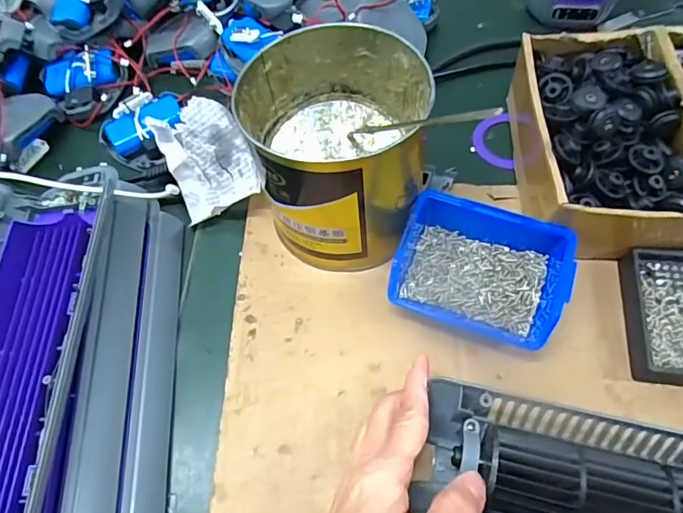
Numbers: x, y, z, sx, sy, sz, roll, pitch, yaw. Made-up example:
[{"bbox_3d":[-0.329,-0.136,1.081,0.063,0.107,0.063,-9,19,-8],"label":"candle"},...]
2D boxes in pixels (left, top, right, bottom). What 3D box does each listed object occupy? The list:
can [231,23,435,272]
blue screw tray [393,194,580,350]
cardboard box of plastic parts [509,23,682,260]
[{"bbox_3d":[-0.003,-0.072,0.355,0.118,0.118,0.124,-2,63,3],"label":"can"},{"bbox_3d":[0.095,0.010,0.346,0.113,0.046,0.085,17,65,12],"label":"blue screw tray"},{"bbox_3d":[0.241,-0.084,0.367,0.212,0.082,0.182,-3,63,3],"label":"cardboard box of plastic parts"}]

